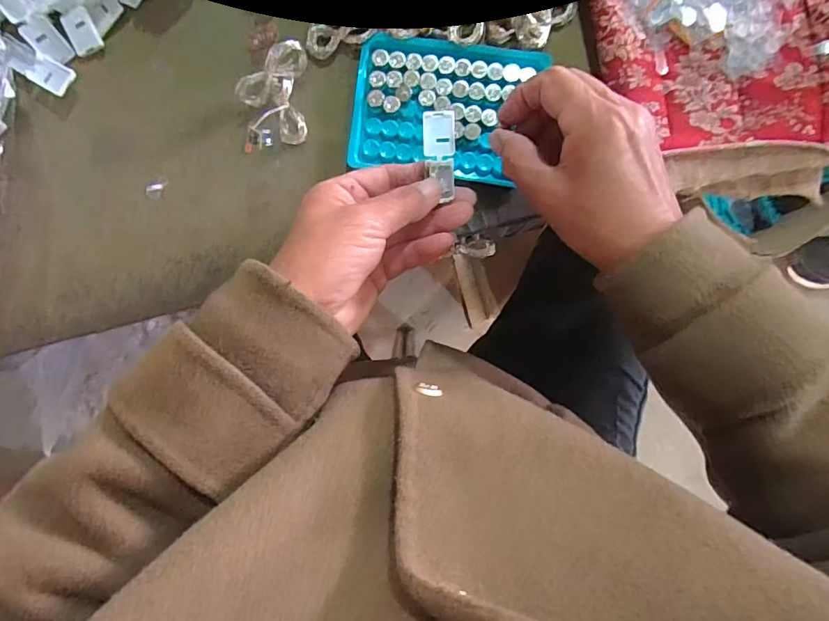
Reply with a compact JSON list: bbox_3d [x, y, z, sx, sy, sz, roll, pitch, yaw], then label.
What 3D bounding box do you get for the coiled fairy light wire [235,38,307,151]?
[{"bbox_3d":[-0.094,-0.143,0.329,0.041,0.021,0.065,2,90,-2],"label":"coiled fairy light wire"}]

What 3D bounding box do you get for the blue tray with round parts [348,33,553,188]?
[{"bbox_3d":[0.021,-0.139,0.338,0.122,0.007,0.091,6,90,-2],"label":"blue tray with round parts"}]

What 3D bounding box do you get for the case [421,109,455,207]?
[{"bbox_3d":[0.017,-0.097,0.304,0.020,0.009,0.053,-8,98,-2],"label":"case"}]

